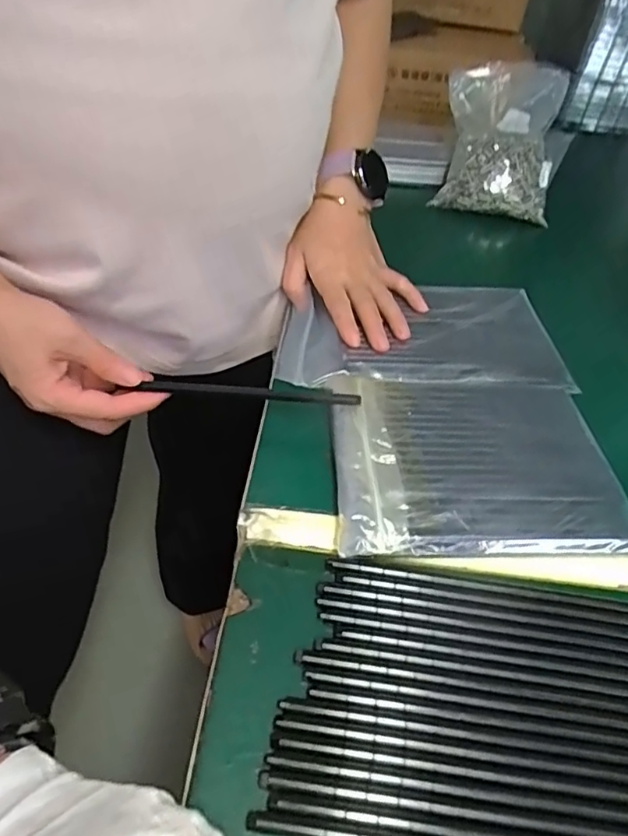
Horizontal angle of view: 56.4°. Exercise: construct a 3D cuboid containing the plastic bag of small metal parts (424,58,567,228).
[{"bbox_3d":[0.232,-0.344,0.732,0.158,0.133,0.169,15,46,10],"label":"plastic bag of small metal parts"}]

